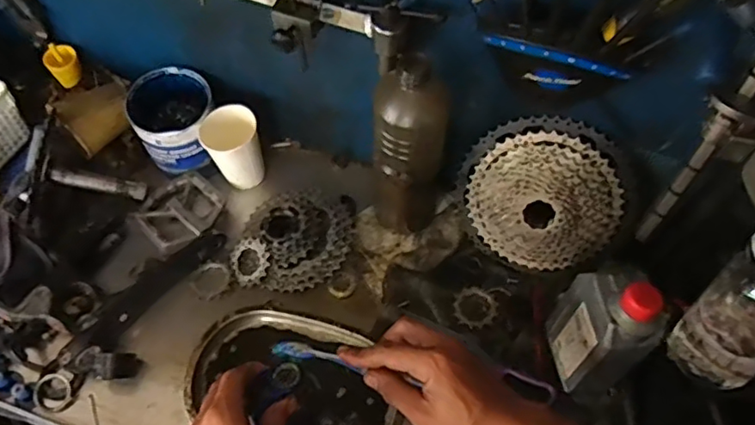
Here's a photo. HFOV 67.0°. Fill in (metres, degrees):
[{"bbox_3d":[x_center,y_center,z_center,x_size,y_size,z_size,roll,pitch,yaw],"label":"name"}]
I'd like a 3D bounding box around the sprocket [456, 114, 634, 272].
[{"bbox_3d":[0.179,-0.010,0.638,0.184,0.185,0.039,21,29,13],"label":"sprocket"}]

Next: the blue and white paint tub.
[{"bbox_3d":[-0.261,-0.120,0.740,0.105,0.083,0.107,-1,58,-2],"label":"blue and white paint tub"}]

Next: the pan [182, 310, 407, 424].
[{"bbox_3d":[-0.083,0.183,0.604,0.222,0.027,0.146,22,60,12],"label":"pan"}]

